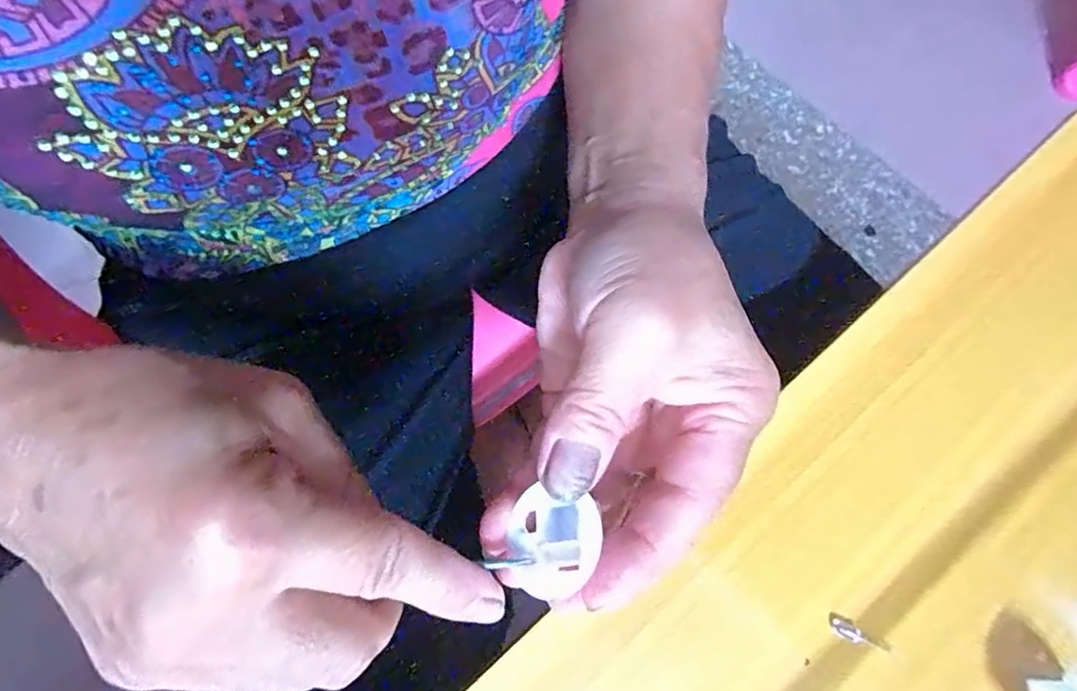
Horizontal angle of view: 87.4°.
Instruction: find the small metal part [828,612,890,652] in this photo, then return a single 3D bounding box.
[{"bbox_3d":[0.122,0.110,0.214,0.023,0.004,0.008,27,77,7],"label":"small metal part"}]

